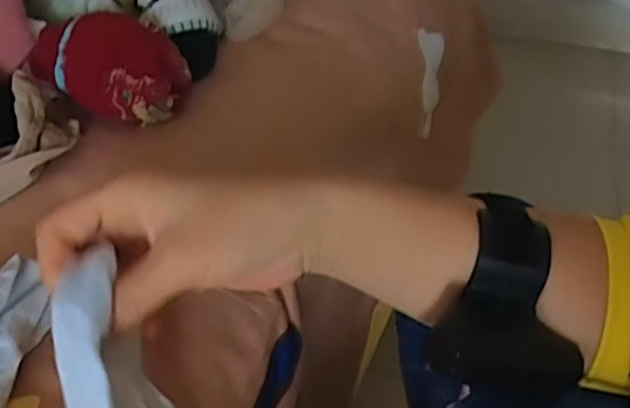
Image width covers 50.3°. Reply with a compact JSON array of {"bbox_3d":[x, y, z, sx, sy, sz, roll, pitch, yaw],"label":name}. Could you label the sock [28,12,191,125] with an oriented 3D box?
[{"bbox_3d":[-0.142,-0.094,0.453,0.103,0.057,0.058,12,43,14],"label":"sock"}]

